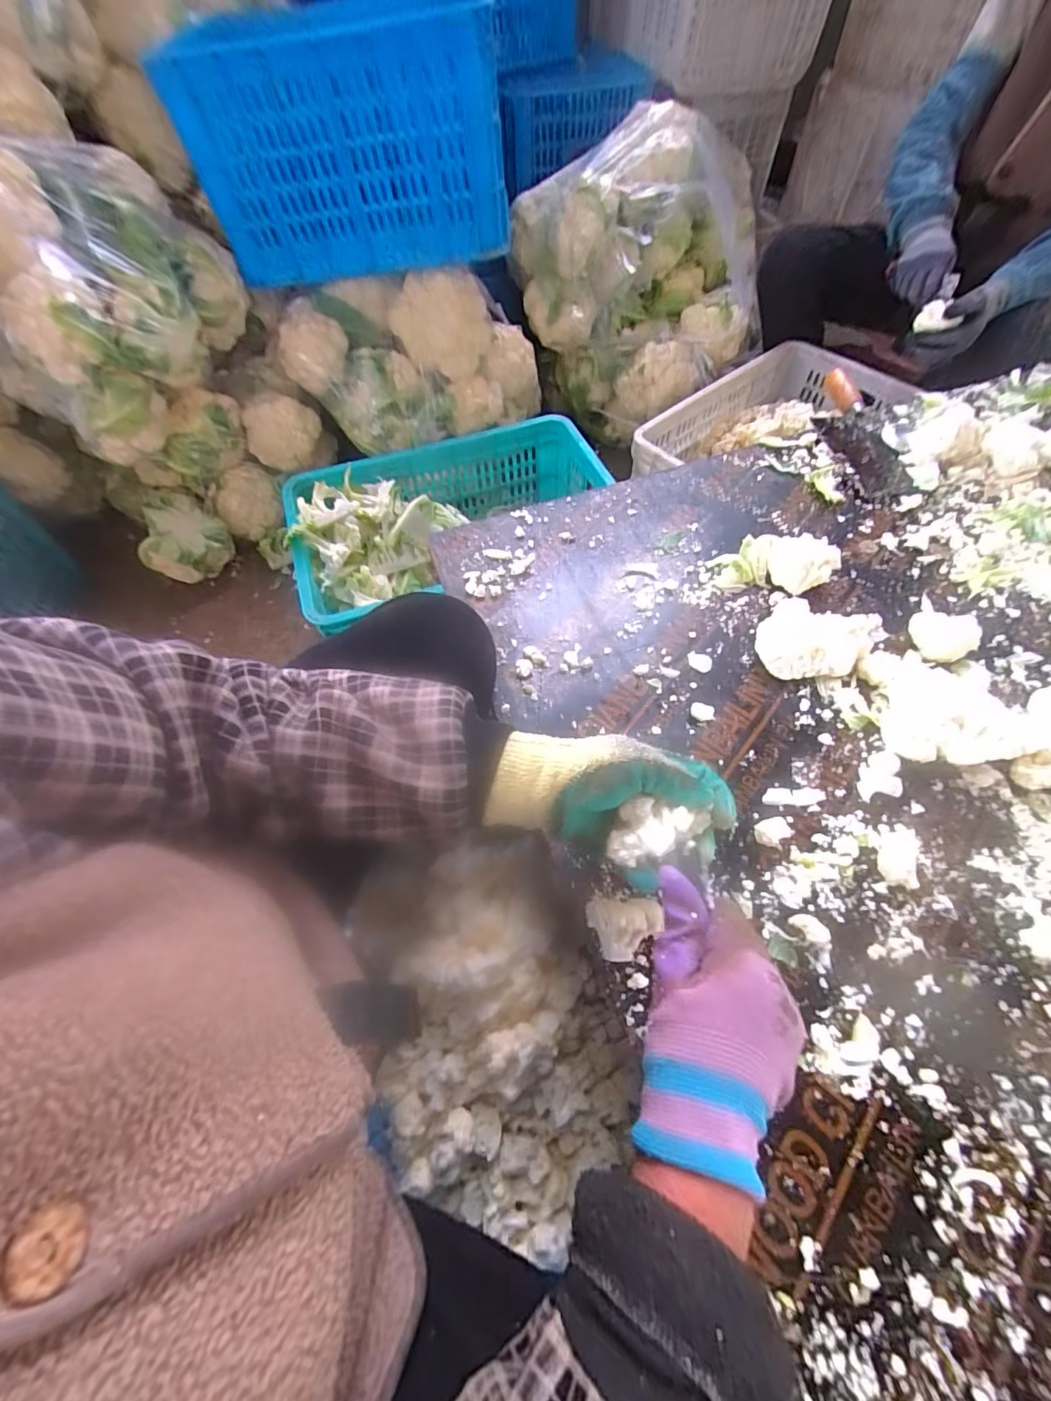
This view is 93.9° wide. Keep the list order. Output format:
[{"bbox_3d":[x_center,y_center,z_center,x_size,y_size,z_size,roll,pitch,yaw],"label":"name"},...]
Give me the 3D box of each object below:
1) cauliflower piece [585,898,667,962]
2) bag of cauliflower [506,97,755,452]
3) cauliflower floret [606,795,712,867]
[{"bbox_3d":[0.072,0.169,0.365,0.049,0.034,0.042,3,61,3],"label":"cauliflower piece"},{"bbox_3d":[0.232,-0.932,1.113,0.578,0.493,0.352,33,66,19],"label":"bag of cauliflower"},{"bbox_3d":[0.095,0.091,0.345,0.070,0.043,0.036,-10,61,-4],"label":"cauliflower floret"}]

